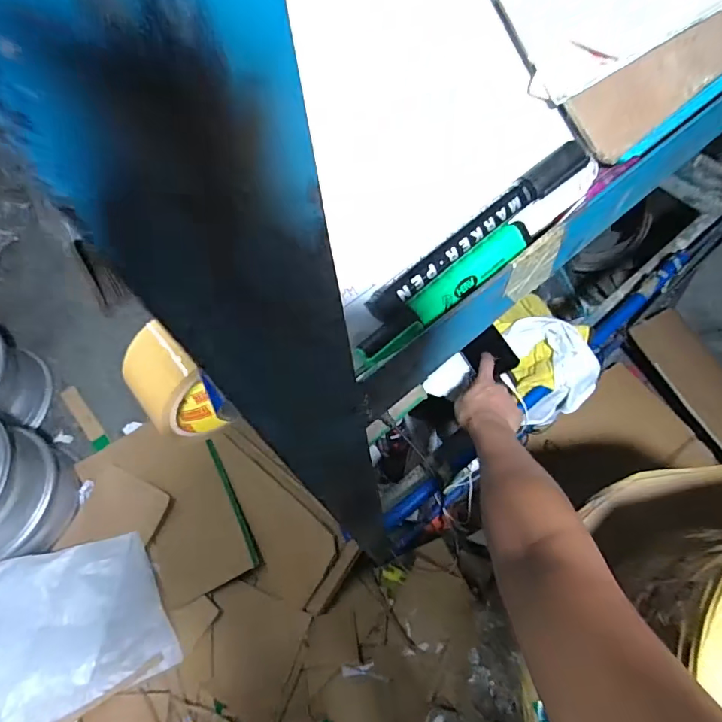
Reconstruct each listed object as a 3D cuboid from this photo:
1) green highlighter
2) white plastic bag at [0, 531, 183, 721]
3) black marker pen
[{"bbox_3d":[0.042,-0.034,0.233,0.115,0.011,0.017,-37,68,-14],"label":"green highlighter"},{"bbox_3d":[-0.793,0.689,1.146,0.522,0.136,0.428,-27,66,-9],"label":"white plastic bag"},{"bbox_3d":[0.063,-0.068,0.238,0.143,0.016,0.014,-37,68,-13],"label":"black marker pen"}]

